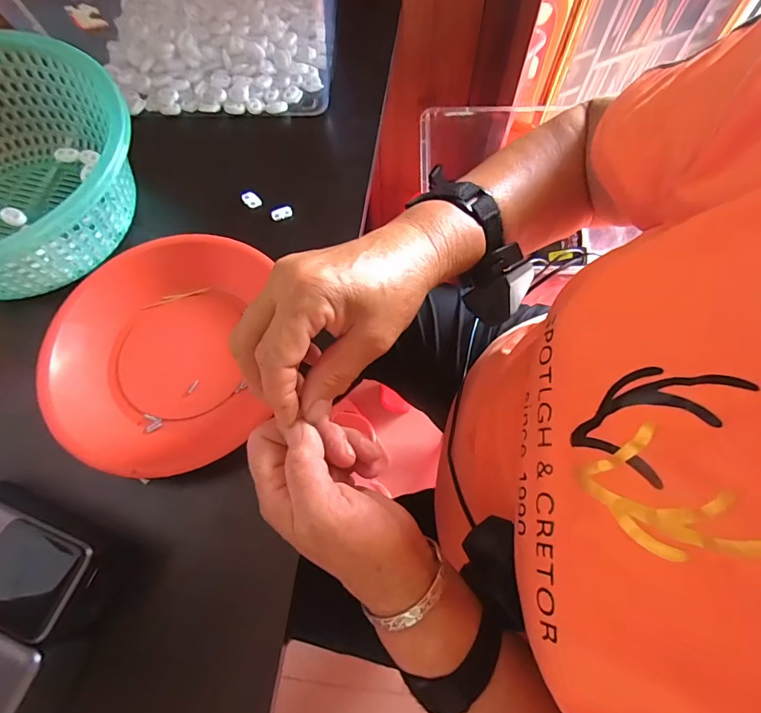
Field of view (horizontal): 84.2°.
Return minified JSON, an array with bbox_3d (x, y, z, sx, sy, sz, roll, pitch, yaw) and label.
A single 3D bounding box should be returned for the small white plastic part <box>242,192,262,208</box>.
[{"bbox_3d":[-0.123,-0.149,0.401,0.013,0.004,0.020,-41,72,-15],"label":"small white plastic part"}]

